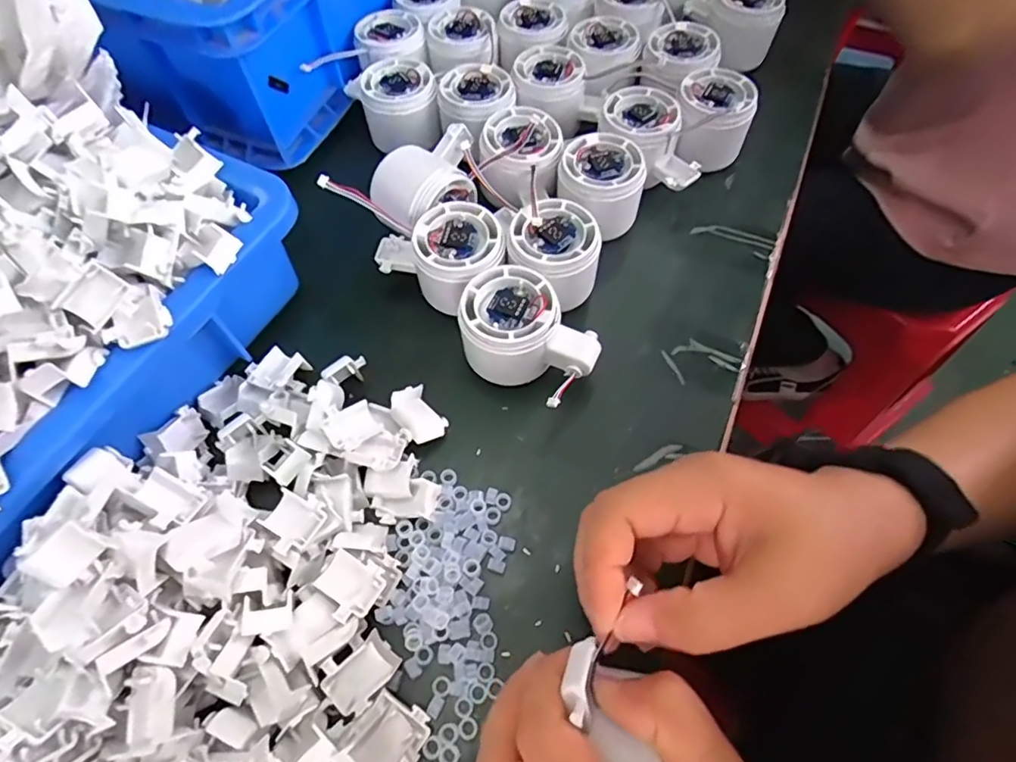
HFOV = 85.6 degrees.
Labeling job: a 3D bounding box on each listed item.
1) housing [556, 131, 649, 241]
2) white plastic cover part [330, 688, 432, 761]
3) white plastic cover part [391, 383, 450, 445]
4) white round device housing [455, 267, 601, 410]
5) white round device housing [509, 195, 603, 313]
[{"bbox_3d":[0.065,-0.133,0.386,0.056,0.049,0.060,0,62,0],"label":"housing"},{"bbox_3d":[-0.055,0.162,0.244,0.029,0.020,0.037,30,66,15],"label":"white plastic cover part"},{"bbox_3d":[-0.052,0.020,0.323,0.023,0.013,0.034,-38,68,-18],"label":"white plastic cover part"},{"bbox_3d":[0.011,-0.023,0.329,0.081,0.052,0.055,30,66,15],"label":"white round device housing"},{"bbox_3d":[0.028,-0.079,0.352,0.057,0.047,0.056,0,62,0],"label":"white round device housing"}]

